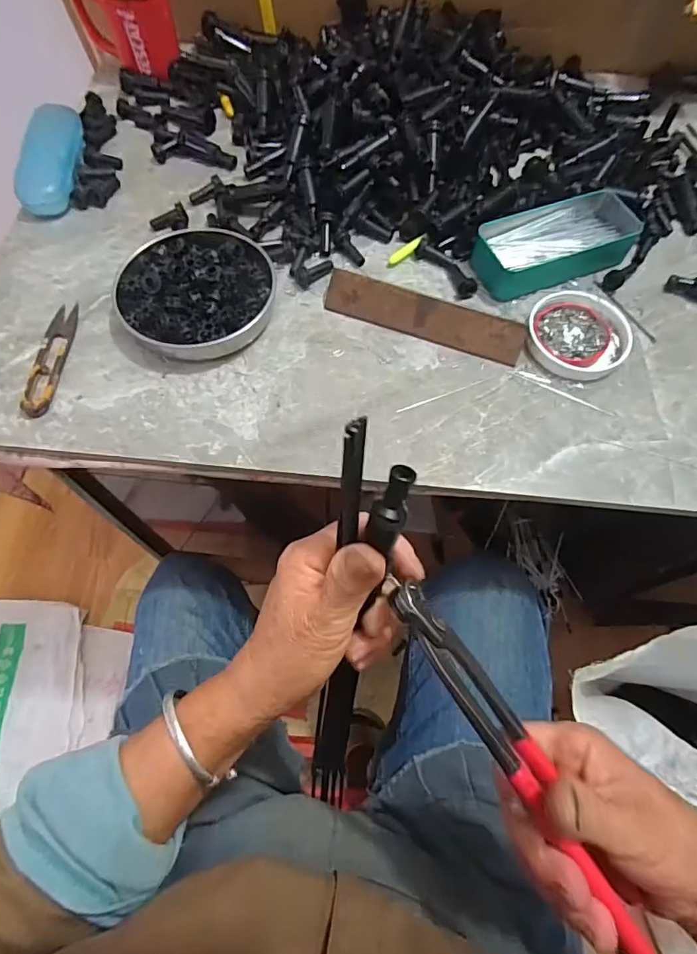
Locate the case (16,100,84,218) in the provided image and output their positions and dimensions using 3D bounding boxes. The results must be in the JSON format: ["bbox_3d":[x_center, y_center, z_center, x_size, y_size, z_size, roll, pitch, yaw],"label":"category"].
[{"bbox_3d":[-0.311,-0.341,0.526,0.050,0.034,0.152,-2,66,-2],"label":"case"}]

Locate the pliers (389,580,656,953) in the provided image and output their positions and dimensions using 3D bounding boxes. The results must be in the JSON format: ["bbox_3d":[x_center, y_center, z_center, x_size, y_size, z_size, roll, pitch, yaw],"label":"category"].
[{"bbox_3d":[0.084,0.138,0.250,0.026,0.027,0.196,-33,82,-15],"label":"pliers"}]

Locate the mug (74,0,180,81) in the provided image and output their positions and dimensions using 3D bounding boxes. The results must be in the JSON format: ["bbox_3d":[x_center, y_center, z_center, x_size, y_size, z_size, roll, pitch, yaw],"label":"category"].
[{"bbox_3d":[-0.254,-0.527,0.576,0.102,0.088,0.067,-15,67,-8],"label":"mug"}]

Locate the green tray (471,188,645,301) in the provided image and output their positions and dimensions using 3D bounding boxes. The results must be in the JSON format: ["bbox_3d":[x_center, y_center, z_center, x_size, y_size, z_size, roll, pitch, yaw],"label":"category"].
[{"bbox_3d":[0.202,-0.229,0.483,0.165,0.027,0.073,-23,68,-11],"label":"green tray"}]

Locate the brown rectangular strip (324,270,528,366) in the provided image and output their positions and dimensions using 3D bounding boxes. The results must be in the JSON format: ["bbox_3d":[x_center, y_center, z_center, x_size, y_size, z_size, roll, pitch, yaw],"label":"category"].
[{"bbox_3d":[0.066,-0.143,0.444,0.178,0.027,0.026,19,67,5],"label":"brown rectangular strip"}]

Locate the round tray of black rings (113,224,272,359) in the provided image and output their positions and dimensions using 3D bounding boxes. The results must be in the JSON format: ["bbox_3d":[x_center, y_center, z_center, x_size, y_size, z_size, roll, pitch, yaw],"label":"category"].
[{"bbox_3d":[-0.136,-0.168,0.452,0.134,0.024,0.130,0,66,-1],"label":"round tray of black rings"}]

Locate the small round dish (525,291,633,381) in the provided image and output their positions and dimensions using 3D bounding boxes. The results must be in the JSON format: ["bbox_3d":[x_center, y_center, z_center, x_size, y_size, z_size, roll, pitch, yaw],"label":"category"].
[{"bbox_3d":[0.205,-0.127,0.446,0.087,0.014,0.086,0,66,-1],"label":"small round dish"}]

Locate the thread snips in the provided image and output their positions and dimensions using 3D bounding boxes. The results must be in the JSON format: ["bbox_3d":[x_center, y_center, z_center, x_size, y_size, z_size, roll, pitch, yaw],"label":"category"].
[{"bbox_3d":[-0.257,-0.105,0.431,0.026,0.009,0.119,1,66,-1],"label":"thread snips"}]

